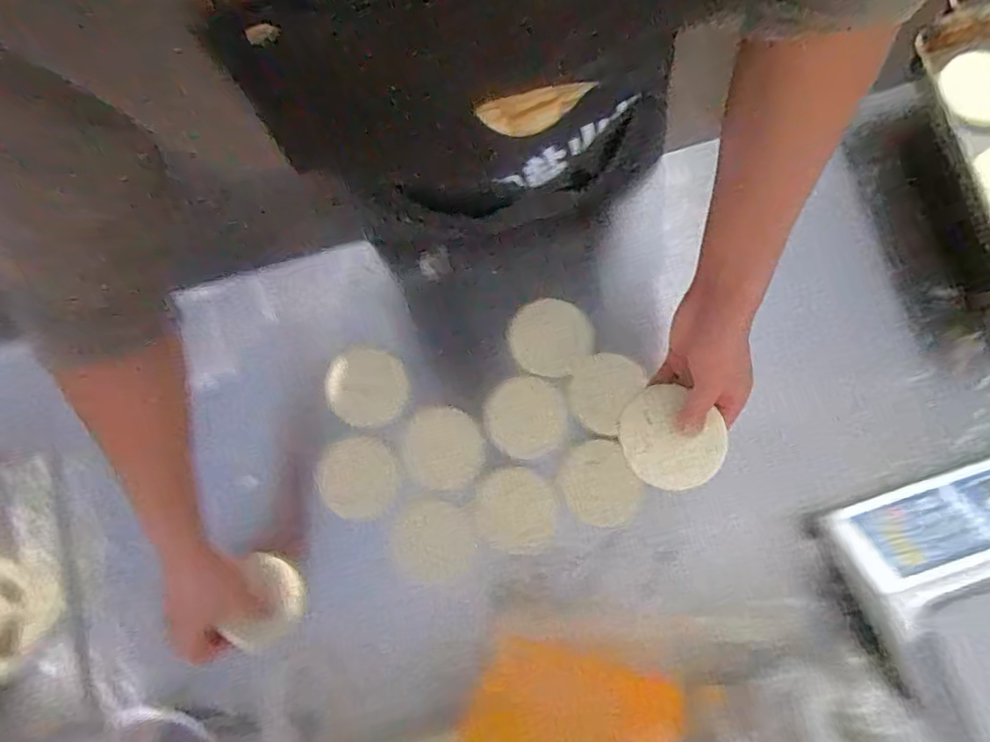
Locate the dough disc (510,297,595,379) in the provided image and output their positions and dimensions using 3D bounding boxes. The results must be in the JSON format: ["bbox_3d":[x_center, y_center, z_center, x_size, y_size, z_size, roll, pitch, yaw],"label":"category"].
[{"bbox_3d":[0.068,-0.043,0.724,0.100,0.007,0.095,0,78,2],"label":"dough disc"}]

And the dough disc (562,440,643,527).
[{"bbox_3d":[0.122,0.129,0.672,0.080,0.004,0.094,-29,79,-4],"label":"dough disc"}]

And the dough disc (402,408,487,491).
[{"bbox_3d":[-0.061,0.088,0.686,0.088,0.012,0.096,0,78,2],"label":"dough disc"}]

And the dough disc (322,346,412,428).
[{"bbox_3d":[-0.151,0.018,0.696,0.092,0.008,0.096,4,73,-12],"label":"dough disc"}]

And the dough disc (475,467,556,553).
[{"bbox_3d":[0.023,0.160,0.674,0.088,0.006,0.092,0,78,2],"label":"dough disc"}]

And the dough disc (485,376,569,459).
[{"bbox_3d":[0.037,0.054,0.699,0.093,0.009,0.094,0,78,2],"label":"dough disc"}]

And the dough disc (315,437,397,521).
[{"bbox_3d":[-0.156,0.123,0.668,0.088,0.016,0.091,0,78,2],"label":"dough disc"}]

